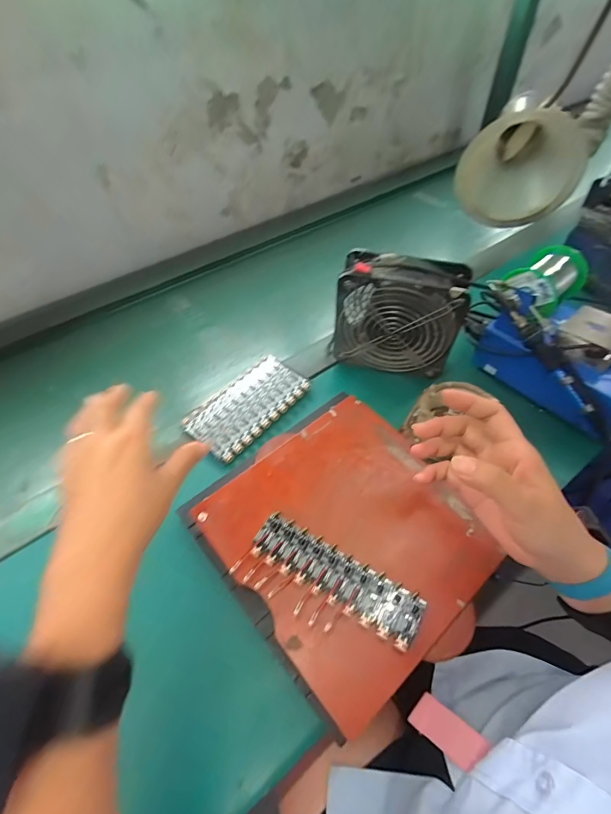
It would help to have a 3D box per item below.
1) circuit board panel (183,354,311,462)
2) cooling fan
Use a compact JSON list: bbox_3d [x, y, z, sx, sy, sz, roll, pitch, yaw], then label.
[{"bbox_3d":[-0.075,-0.003,0.502,0.089,0.015,0.159,33,60,27],"label":"circuit board panel"},{"bbox_3d":[0.114,-0.113,0.483,0.157,0.147,0.053,10,53,12],"label":"cooling fan"}]

